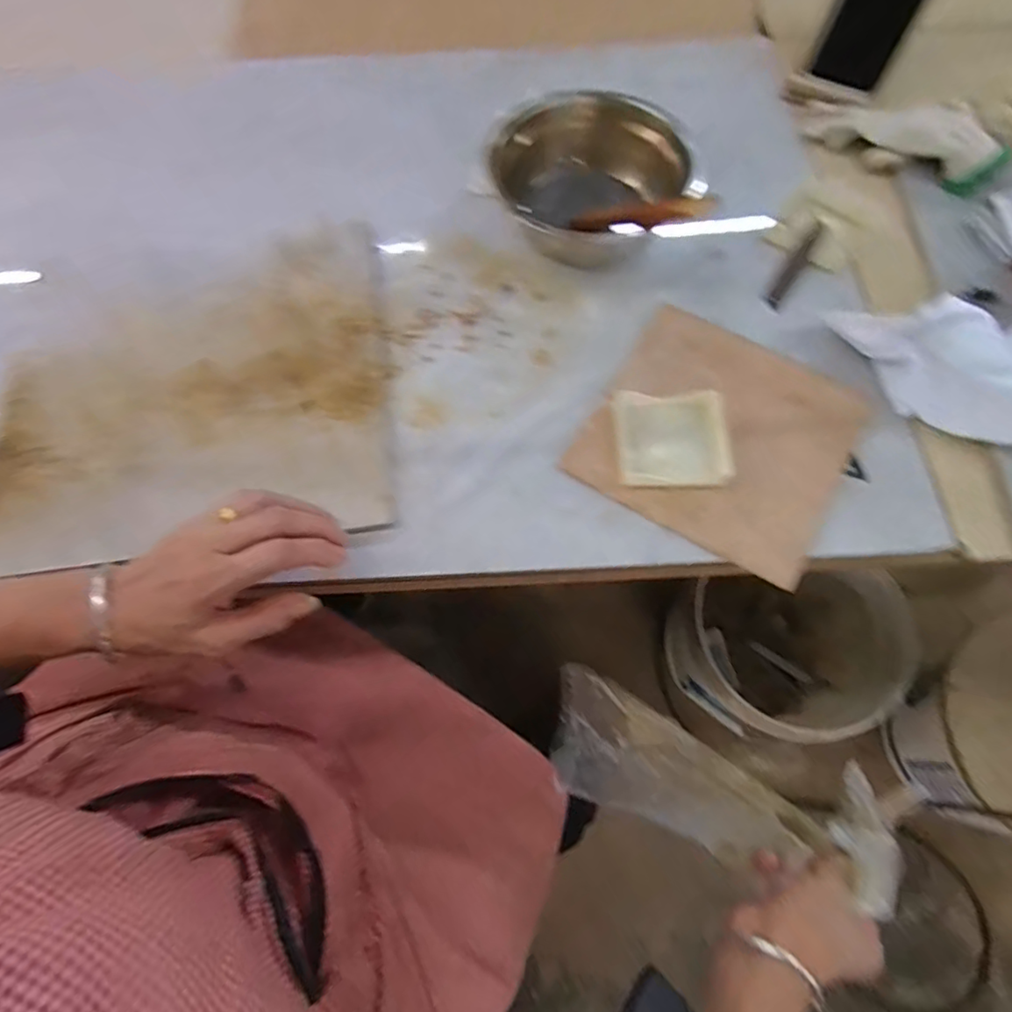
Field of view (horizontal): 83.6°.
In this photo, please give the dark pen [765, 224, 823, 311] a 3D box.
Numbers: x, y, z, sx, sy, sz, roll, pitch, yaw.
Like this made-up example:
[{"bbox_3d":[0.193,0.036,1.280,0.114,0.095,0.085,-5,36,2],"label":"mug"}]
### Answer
[{"bbox_3d":[0.250,-0.209,0.490,0.012,0.004,0.096,33,80,8],"label":"dark pen"}]

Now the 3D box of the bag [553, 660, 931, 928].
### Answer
[{"bbox_3d":[0.162,0.219,0.453,0.268,0.044,0.097,15,66,23],"label":"bag"}]

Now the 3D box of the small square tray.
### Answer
[{"bbox_3d":[0.122,-0.049,0.421,0.081,0.014,0.074,0,66,1],"label":"small square tray"}]

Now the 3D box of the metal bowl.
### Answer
[{"bbox_3d":[0.075,-0.289,0.499,0.144,0.074,0.144,0,66,1],"label":"metal bowl"}]

